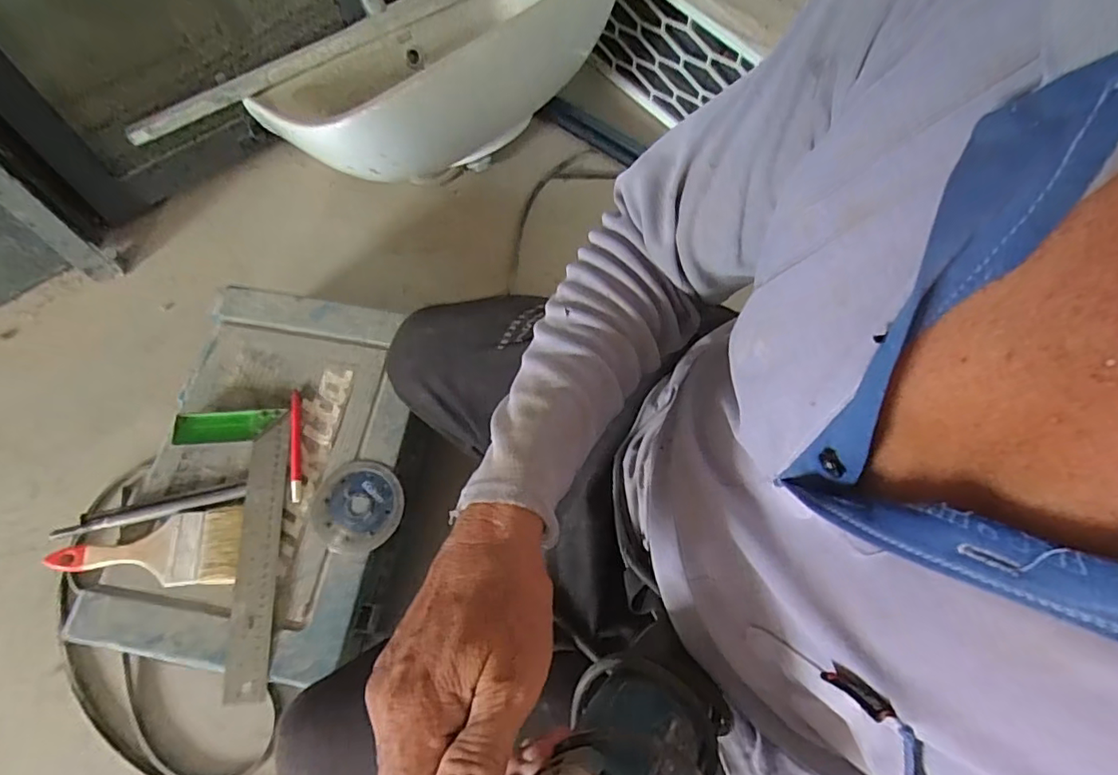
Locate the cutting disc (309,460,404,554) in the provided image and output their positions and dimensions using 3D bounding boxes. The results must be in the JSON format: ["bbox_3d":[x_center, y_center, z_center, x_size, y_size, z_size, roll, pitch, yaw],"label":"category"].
[{"bbox_3d":[-0.223,0.132,0.625,0.094,0.007,0.098,8,71,-4],"label":"cutting disc"}]

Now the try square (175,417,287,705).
[{"bbox_3d":[-0.360,0.167,0.598,0.116,0.021,0.302,-5,67,-3],"label":"try square"}]

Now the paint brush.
[{"bbox_3d":[-0.438,0.173,0.601,0.184,0.016,0.078,-4,67,-2],"label":"paint brush"}]

